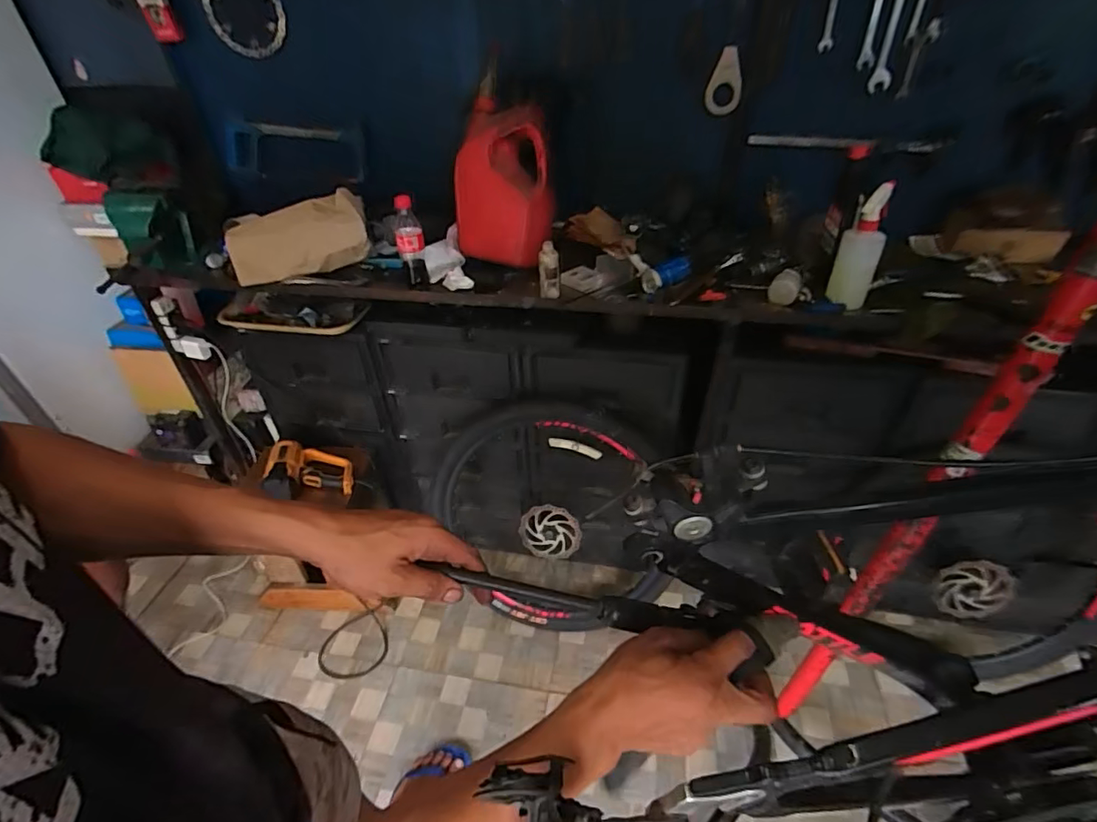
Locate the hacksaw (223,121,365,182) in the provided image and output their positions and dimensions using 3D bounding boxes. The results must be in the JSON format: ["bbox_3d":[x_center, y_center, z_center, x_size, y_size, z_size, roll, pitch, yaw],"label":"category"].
[{"bbox_3d":[-0.643,-0.659,1.355,0.349,0.124,0.019,2,17,-1],"label":"hacksaw"}]

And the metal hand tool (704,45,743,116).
[{"bbox_3d":[0.375,-0.698,1.137,0.074,0.129,0.019,1,38,2],"label":"metal hand tool"}]

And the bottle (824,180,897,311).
[{"bbox_3d":[0.588,-0.308,1.006,0.074,0.201,0.077,20,43,25],"label":"bottle"}]

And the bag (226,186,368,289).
[{"bbox_3d":[-0.563,-0.384,1.201,0.306,0.040,0.175,-20,78,-1],"label":"bag"}]

